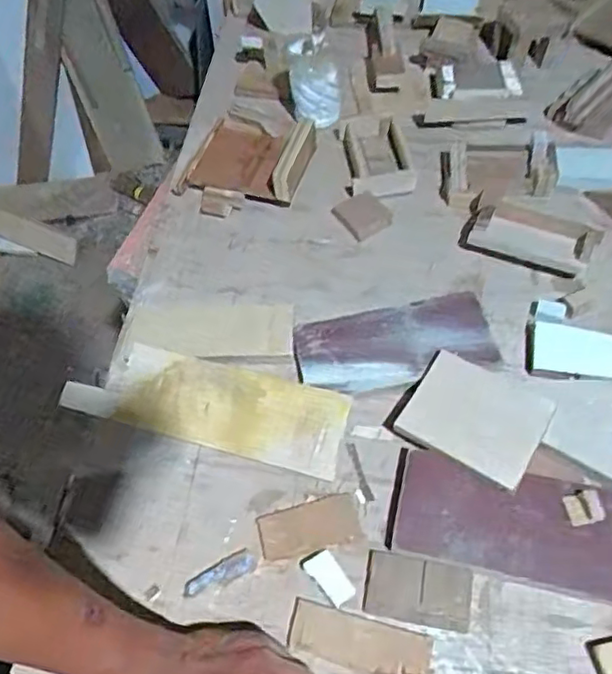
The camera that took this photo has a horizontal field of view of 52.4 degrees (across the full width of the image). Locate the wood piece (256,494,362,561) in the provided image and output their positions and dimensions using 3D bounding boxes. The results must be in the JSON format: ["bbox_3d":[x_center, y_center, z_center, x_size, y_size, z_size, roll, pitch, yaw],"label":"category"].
[{"bbox_3d":[0.002,0.166,0.542,0.085,0.005,0.041,-14,56,-5],"label":"wood piece"}]

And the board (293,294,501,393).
[{"bbox_3d":[0.087,0.006,0.623,0.191,0.015,0.087,-9,55,-2],"label":"board"}]

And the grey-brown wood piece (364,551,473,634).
[{"bbox_3d":[0.091,0.207,0.506,0.083,0.004,0.048,8,70,11],"label":"grey-brown wood piece"}]

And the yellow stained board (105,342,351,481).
[{"bbox_3d":[-0.077,0.069,0.597,0.230,0.010,0.078,13,85,16],"label":"yellow stained board"}]

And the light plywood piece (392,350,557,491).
[{"bbox_3d":[0.152,0.070,0.561,0.114,0.006,0.100,27,58,23],"label":"light plywood piece"}]

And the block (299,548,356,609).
[{"bbox_3d":[0.018,0.197,0.511,0.024,0.016,0.048,-36,60,-19],"label":"block"}]

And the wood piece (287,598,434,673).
[{"bbox_3d":[0.041,0.239,0.486,0.110,0.004,0.039,12,57,12],"label":"wood piece"}]

